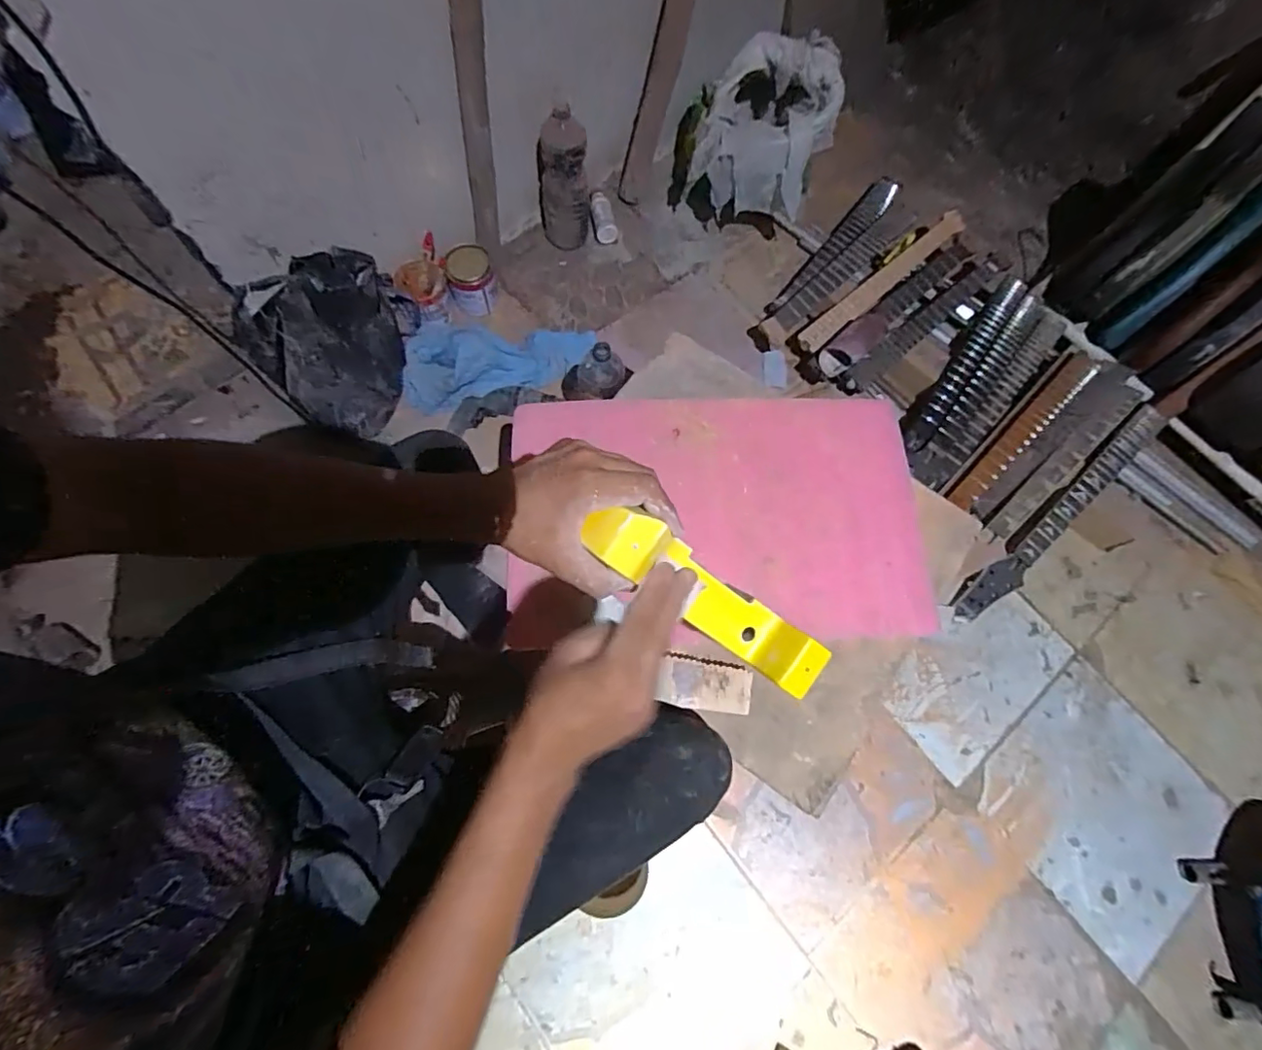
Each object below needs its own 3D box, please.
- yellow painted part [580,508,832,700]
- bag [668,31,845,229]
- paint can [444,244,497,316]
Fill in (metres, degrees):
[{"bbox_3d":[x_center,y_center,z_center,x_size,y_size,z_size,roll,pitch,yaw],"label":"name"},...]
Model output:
[{"bbox_3d":[0.055,0.052,0.391,0.200,0.051,0.046,38,70,-23],"label":"yellow painted part"},{"bbox_3d":[0.268,-0.874,1.262,0.333,0.318,0.240,8,71,-1],"label":"bag"},{"bbox_3d":[-0.354,-0.547,1.232,0.097,0.116,0.094,1,72,-3],"label":"paint can"}]

